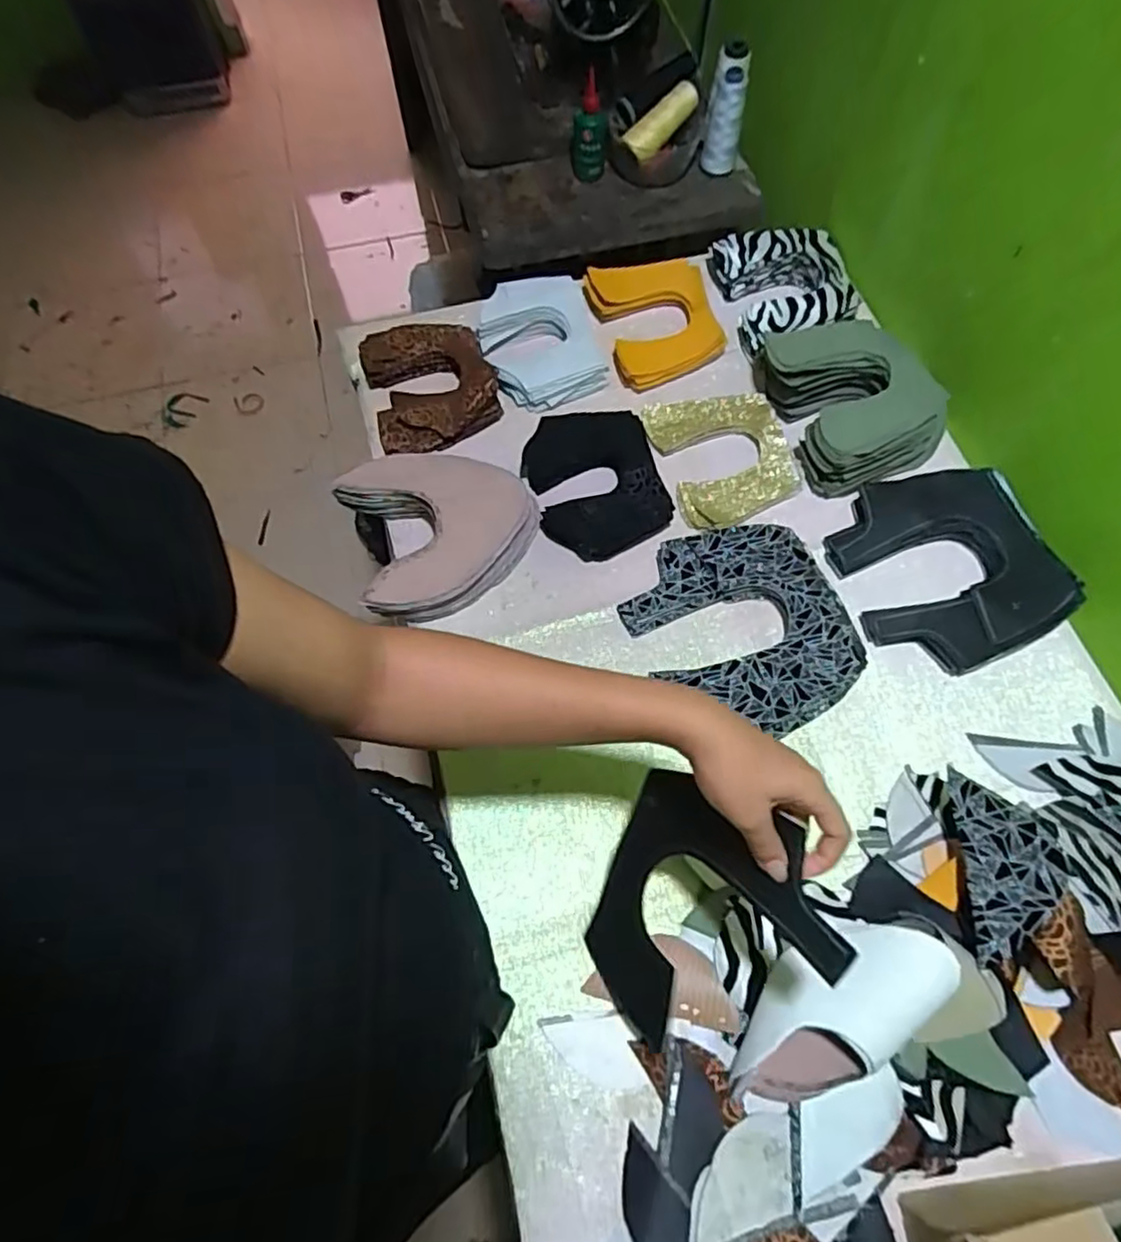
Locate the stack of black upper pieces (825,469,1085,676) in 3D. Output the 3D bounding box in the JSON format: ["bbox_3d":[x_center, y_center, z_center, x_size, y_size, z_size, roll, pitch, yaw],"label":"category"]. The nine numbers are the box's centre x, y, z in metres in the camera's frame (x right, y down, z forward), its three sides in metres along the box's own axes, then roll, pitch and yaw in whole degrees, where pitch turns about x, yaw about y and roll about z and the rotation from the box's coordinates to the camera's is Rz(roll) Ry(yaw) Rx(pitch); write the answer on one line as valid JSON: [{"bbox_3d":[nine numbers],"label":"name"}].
[{"bbox_3d":[0.360,-0.055,0.632,0.187,0.032,0.199,-19,68,-8],"label":"stack of black upper pieces"}]

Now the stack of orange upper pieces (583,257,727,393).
[{"bbox_3d":[0.110,-0.345,0.766,0.128,0.035,0.162,-17,67,-7],"label":"stack of orange upper pieces"}]

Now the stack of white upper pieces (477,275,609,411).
[{"bbox_3d":[-0.022,-0.313,0.747,0.125,0.029,0.157,-15,67,-6],"label":"stack of white upper pieces"}]

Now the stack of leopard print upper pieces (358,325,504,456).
[{"bbox_3d":[-0.142,-0.260,0.734,0.131,0.035,0.154,-17,67,-6],"label":"stack of leopard print upper pieces"}]

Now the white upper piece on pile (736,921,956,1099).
[{"bbox_3d":[0.189,0.269,0.460,0.166,0.042,0.084,-28,68,8],"label":"white upper piece on pile"}]

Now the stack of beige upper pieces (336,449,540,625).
[{"bbox_3d":[-0.109,-0.086,0.644,0.172,0.052,0.172,-16,67,-6],"label":"stack of beige upper pieces"}]

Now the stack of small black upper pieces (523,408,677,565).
[{"bbox_3d":[0.035,-0.144,0.686,0.130,0.031,0.164,-18,67,-7],"label":"stack of small black upper pieces"}]

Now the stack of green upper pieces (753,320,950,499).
[{"bbox_3d":[0.302,-0.238,0.692,0.160,0.061,0.189,-20,68,-8],"label":"stack of green upper pieces"}]

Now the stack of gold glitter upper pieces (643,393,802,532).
[{"bbox_3d":[0.171,-0.175,0.699,0.131,0.016,0.160,-15,67,-6],"label":"stack of gold glitter upper pieces"}]

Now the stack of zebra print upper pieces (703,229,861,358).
[{"bbox_3d":[0.255,-0.373,0.768,0.143,0.055,0.150,-5,66,-2],"label":"stack of zebra print upper pieces"}]

